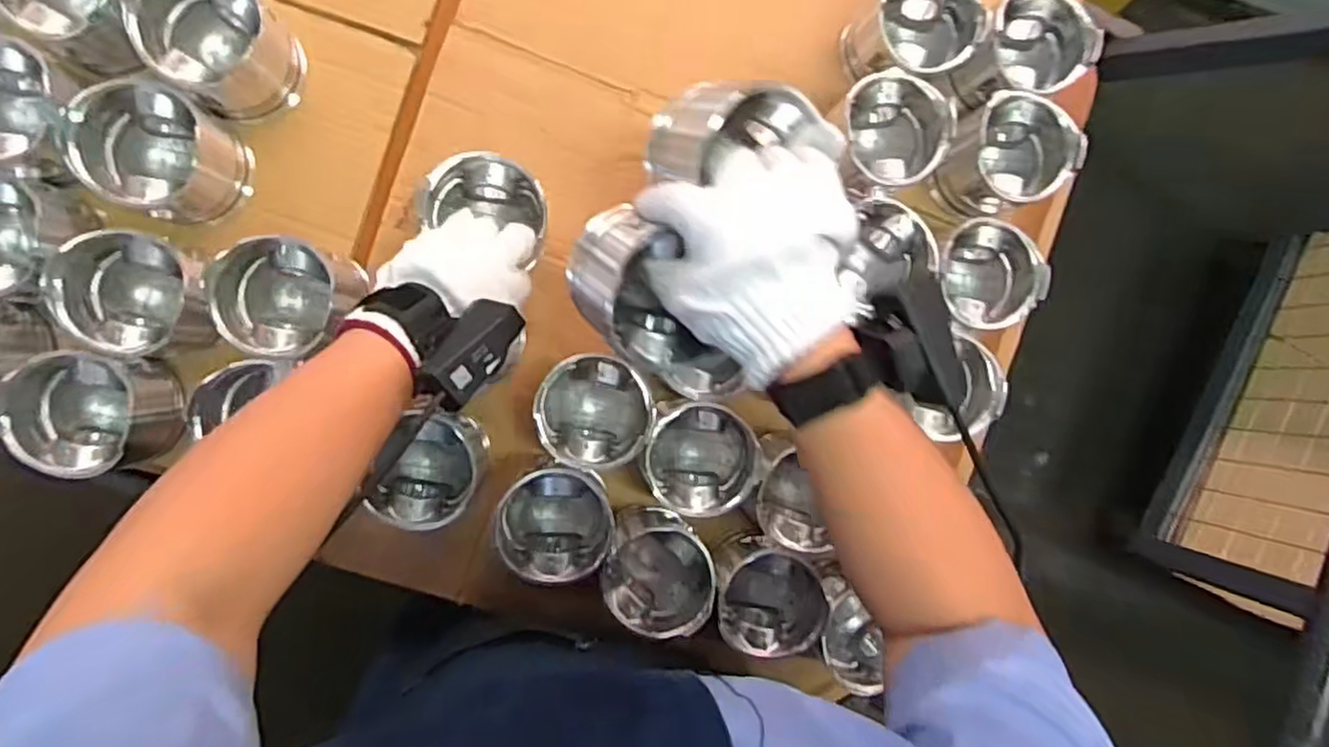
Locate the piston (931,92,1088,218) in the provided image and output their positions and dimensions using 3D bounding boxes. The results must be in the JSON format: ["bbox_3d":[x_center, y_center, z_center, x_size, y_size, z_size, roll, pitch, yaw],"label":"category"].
[{"bbox_3d":[0.286,-0.180,0.605,0.086,0.064,0.089,40,86,-8],"label":"piston"}]

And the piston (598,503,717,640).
[{"bbox_3d":[-0.005,0.161,0.578,0.082,0.083,0.088,0,92,-8],"label":"piston"}]

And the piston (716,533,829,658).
[{"bbox_3d":[0.083,0.182,0.589,0.089,0.060,0.085,0,92,-8],"label":"piston"}]

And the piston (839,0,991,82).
[{"bbox_3d":[0.205,-0.283,0.596,0.089,0.081,0.085,0,92,-8],"label":"piston"}]

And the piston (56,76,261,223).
[{"bbox_3d":[-0.372,-0.162,0.536,0.097,0.091,0.084,30,87,-8],"label":"piston"}]

